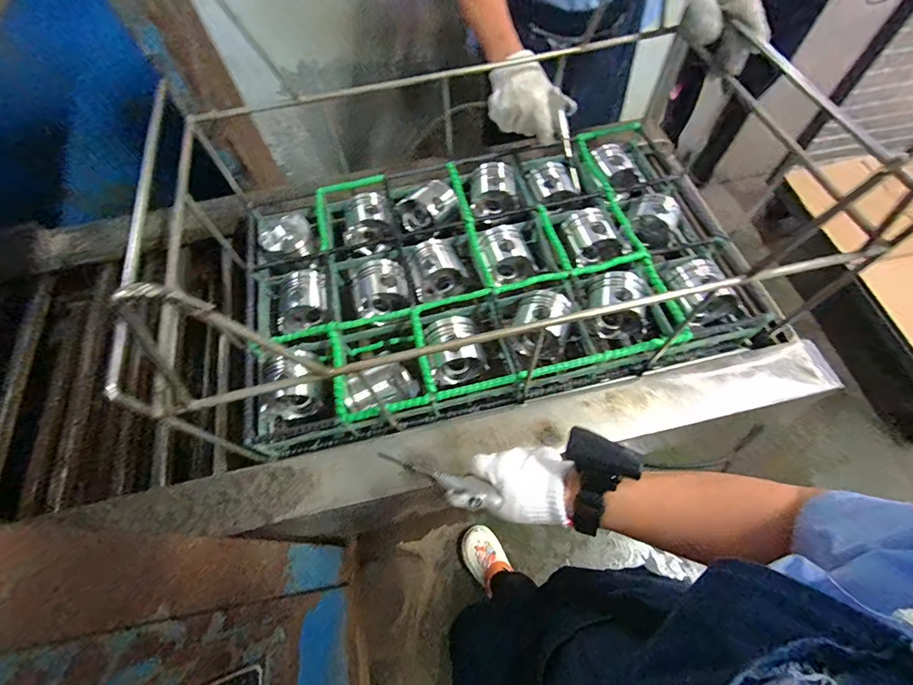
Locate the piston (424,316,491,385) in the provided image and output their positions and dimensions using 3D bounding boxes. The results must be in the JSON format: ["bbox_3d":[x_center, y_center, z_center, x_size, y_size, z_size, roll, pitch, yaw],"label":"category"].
[{"bbox_3d":[-0.003,0.014,0.666,0.083,0.070,0.090,-12,61,-4],"label":"piston"}]

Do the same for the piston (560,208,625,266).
[{"bbox_3d":[0.245,-0.189,0.755,0.085,0.069,0.104,-11,61,-4],"label":"piston"}]

